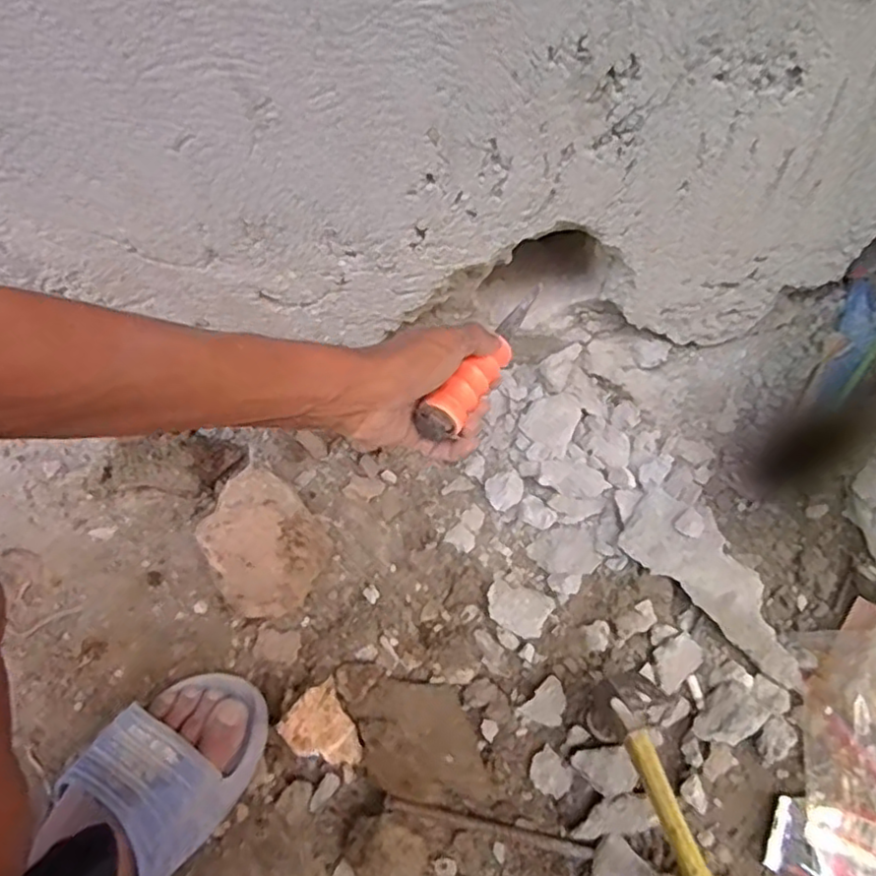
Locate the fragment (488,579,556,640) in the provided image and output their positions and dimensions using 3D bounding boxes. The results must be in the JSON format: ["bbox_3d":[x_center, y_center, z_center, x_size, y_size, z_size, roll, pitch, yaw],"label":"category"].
[{"bbox_3d":[0.067,0.141,0.549,0.053,0.008,0.040,31,74,-1],"label":"fragment"}]

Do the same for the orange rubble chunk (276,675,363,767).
[{"bbox_3d":[-0.089,0.233,0.523,0.050,0.029,0.061,-42,70,-14],"label":"orange rubble chunk"}]

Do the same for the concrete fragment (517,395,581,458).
[{"bbox_3d":[0.108,-0.016,0.641,0.053,0.018,0.064,22,69,13],"label":"concrete fragment"}]

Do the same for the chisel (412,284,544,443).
[{"bbox_3d":[0.039,-0.062,0.501,0.026,0.022,0.166,28,54,15],"label":"chisel"}]

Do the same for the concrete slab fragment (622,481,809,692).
[{"bbox_3d":[0.233,0.116,0.536,0.177,0.041,0.071,39,72,22],"label":"concrete slab fragment"}]

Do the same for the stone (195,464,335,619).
[{"bbox_3d":[-0.151,0.093,0.572,0.097,0.048,0.123,-43,68,-14],"label":"stone"}]

